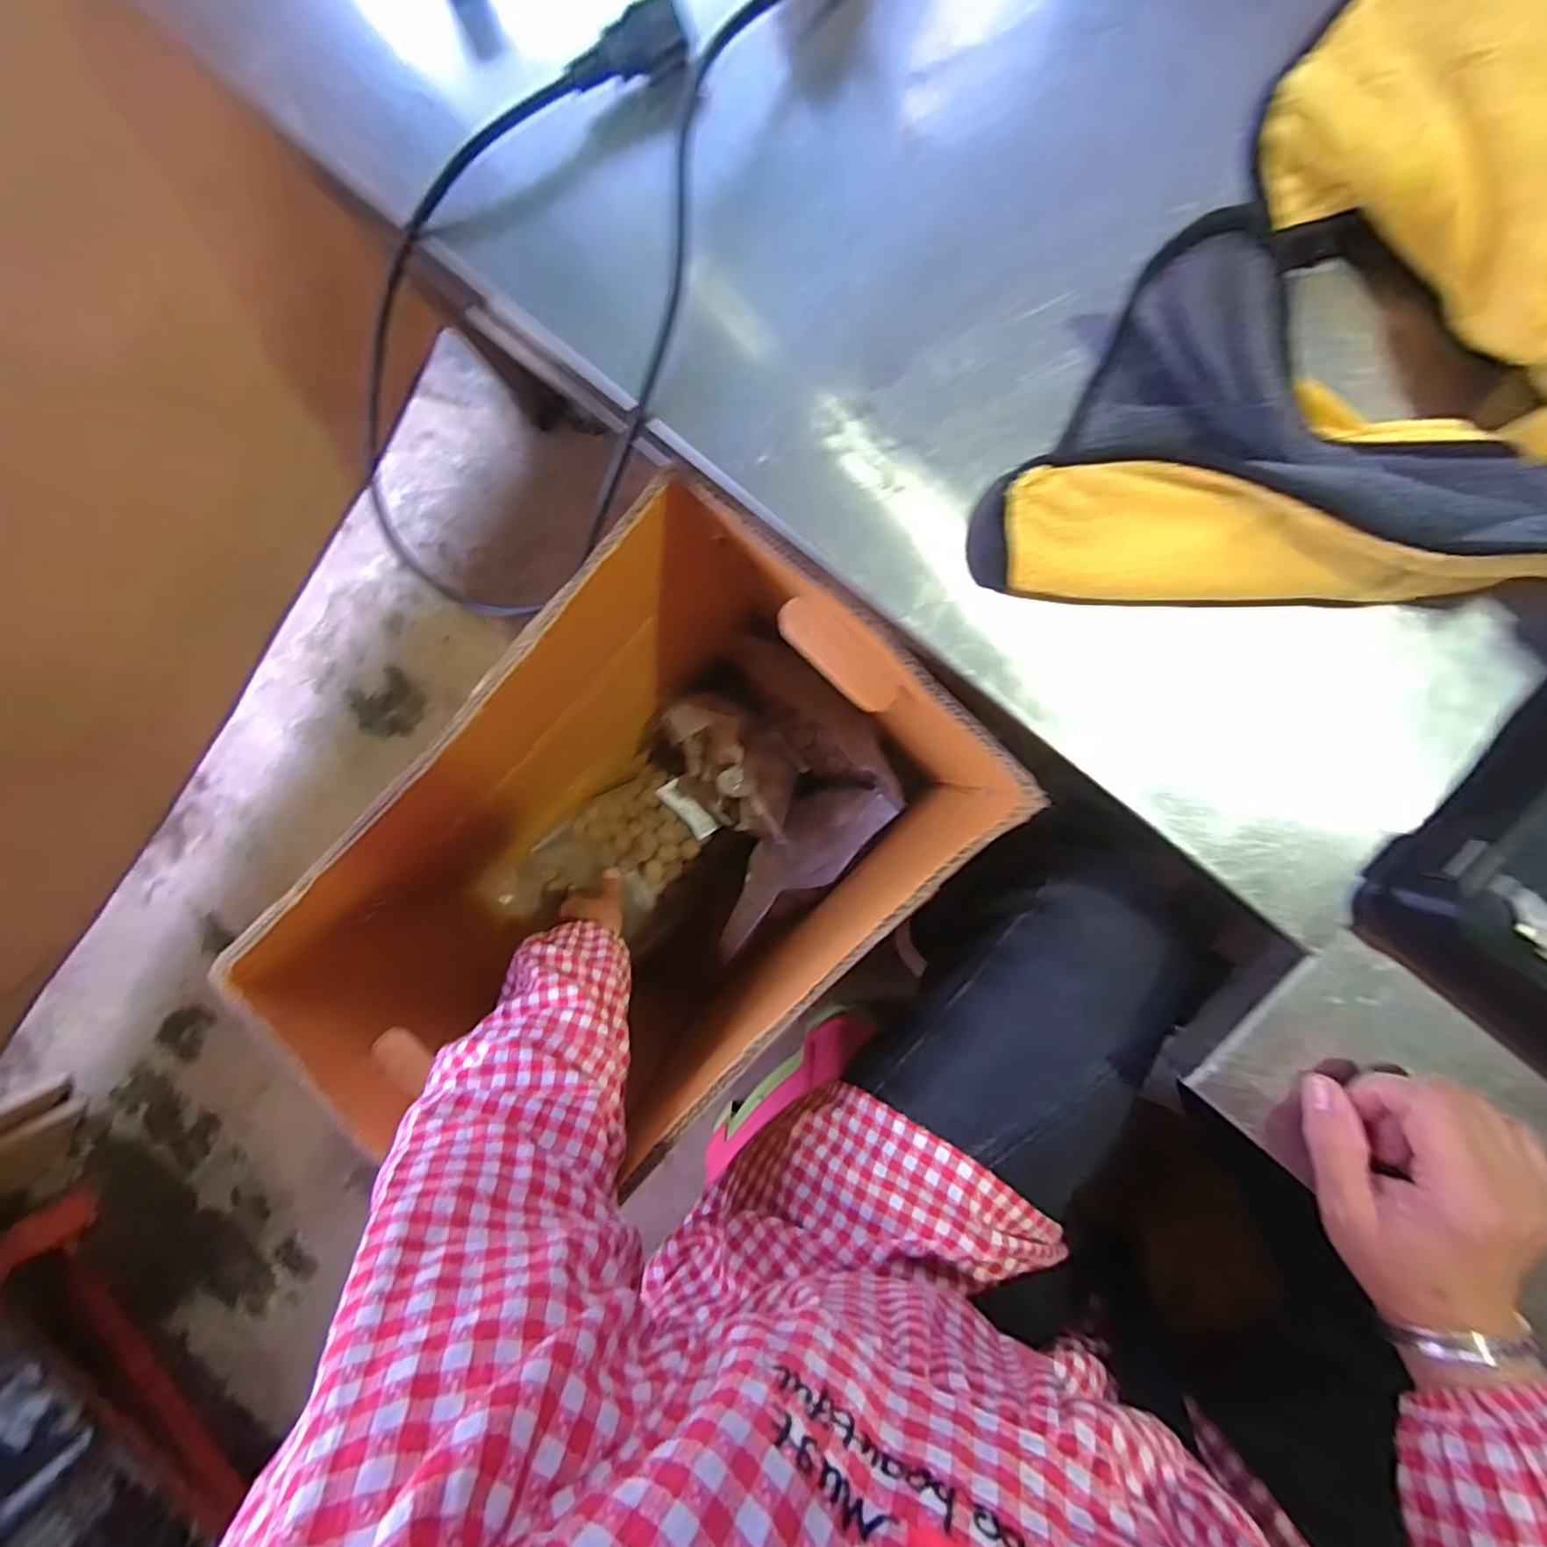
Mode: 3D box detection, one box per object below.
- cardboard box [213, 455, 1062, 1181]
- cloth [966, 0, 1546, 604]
[{"bbox_3d":[-0.093,0.074,0.570,0.278,0.389,0.454,44,95,3],"label":"cardboard box"},{"bbox_3d":[0.236,-0.210,0.268,0.270,0.063,0.275,4,92,5],"label":"cloth"}]

